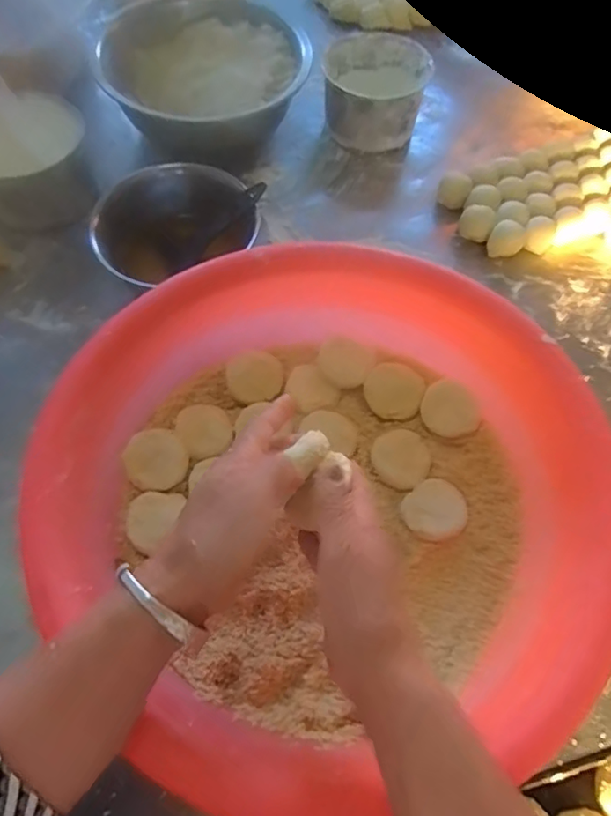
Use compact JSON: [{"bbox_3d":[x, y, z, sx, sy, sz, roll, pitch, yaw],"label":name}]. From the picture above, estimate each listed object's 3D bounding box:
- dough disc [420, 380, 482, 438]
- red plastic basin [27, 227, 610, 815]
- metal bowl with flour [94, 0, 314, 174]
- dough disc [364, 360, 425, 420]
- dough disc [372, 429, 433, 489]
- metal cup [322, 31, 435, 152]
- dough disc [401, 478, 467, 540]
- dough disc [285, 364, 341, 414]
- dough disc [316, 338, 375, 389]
[{"bbox_3d":[0.143,0.000,0.531,0.053,0.004,0.056,-1,85,9],"label":"dough disc"},{"bbox_3d":[0.010,0.065,0.450,0.402,0.122,0.417,1,64,-2],"label":"red plastic basin"},{"bbox_3d":[-0.140,-0.456,0.755,0.281,0.097,0.237,-3,64,-4],"label":"metal bowl with flour"},{"bbox_3d":[0.088,-0.018,0.534,0.057,0.012,0.054,1,92,24],"label":"dough disc"},{"bbox_3d":[0.093,0.048,0.519,0.054,0.013,0.056,1,64,-2],"label":"dough disc"},{"bbox_3d":[0.101,-0.442,0.764,0.138,0.095,0.139,1,64,-2],"label":"metal cup"},{"bbox_3d":[0.121,0.093,0.493,0.055,0.011,0.053,1,64,-2],"label":"dough disc"},{"bbox_3d":[0.005,-0.017,0.534,0.053,0.006,0.053,9,54,-13],"label":"dough disc"},{"bbox_3d":[0.041,-0.047,0.556,0.055,0.004,0.049,31,103,1],"label":"dough disc"}]

